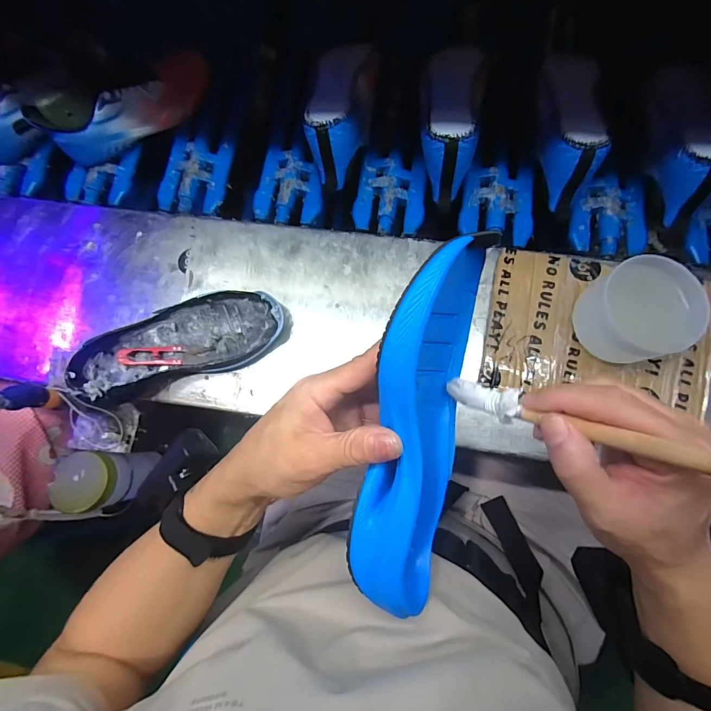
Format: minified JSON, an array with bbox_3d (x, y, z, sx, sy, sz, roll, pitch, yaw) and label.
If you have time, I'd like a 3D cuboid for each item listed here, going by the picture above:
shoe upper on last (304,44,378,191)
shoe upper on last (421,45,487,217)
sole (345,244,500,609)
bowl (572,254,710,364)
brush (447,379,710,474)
[{"bbox_3d":[-0.017,-0.318,0.482,0.072,0.093,0.204,10,84,-1],"label":"shoe upper on last"},{"bbox_3d":[0.121,-0.297,0.468,0.069,0.091,0.213,8,84,-1],"label":"shoe upper on last"},{"bbox_3d":[0.042,0.044,0.251,0.068,0.074,0.236,8,97,-1],"label":"sole"},{"bbox_3d":[0.273,-0.044,0.377,0.085,0.073,0.089,0,85,-2],"label":"bowl"},{"bbox_3d":[0.123,0.037,0.205,0.009,0.180,0.019,26,83,-39],"label":"brush"}]

